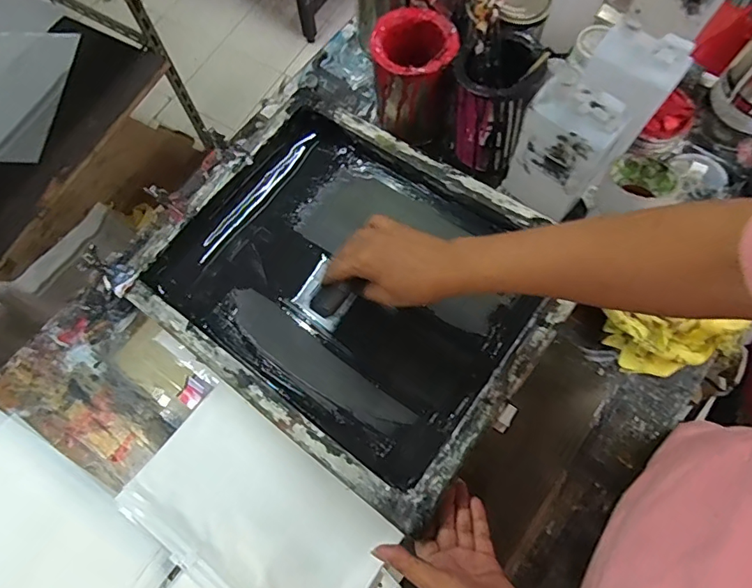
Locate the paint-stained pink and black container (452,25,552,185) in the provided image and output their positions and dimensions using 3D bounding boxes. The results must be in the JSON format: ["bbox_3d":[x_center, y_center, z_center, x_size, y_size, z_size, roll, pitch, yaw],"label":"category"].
[{"bbox_3d":[0.149,-0.248,0.636,0.103,0.149,0.114,22,74,9],"label":"paint-stained pink and black container"}]

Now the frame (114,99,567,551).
[{"bbox_3d":[-0.032,-0.021,0.629,0.480,0.062,0.385,34,77,18],"label":"frame"}]

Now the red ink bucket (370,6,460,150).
[{"bbox_3d":[0.051,-0.291,0.662,0.105,0.140,0.115,-3,71,1],"label":"red ink bucket"}]

